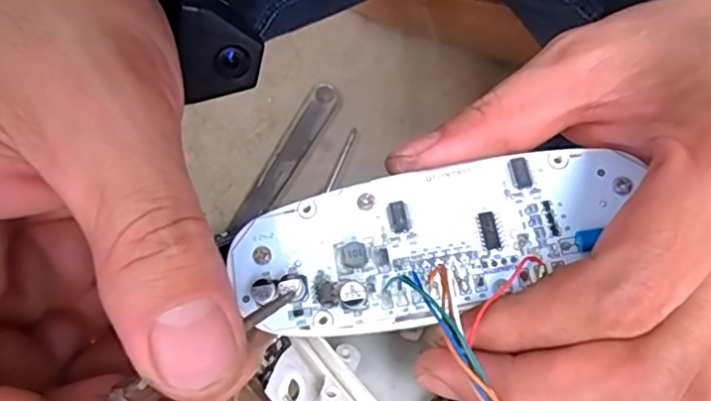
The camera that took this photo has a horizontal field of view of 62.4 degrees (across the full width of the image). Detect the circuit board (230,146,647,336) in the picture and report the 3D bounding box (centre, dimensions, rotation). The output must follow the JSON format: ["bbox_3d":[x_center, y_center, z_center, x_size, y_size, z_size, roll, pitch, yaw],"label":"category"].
[{"bbox_3d":[0.020,0.010,0.156,0.105,0.008,0.040,-15,80,1],"label":"circuit board"}]

